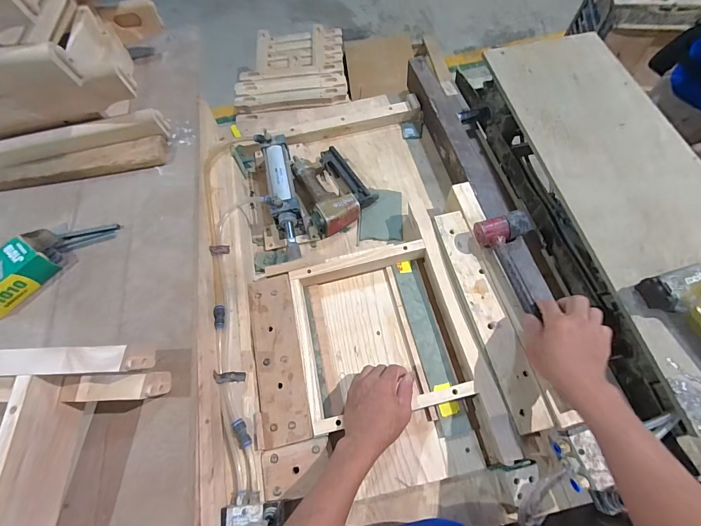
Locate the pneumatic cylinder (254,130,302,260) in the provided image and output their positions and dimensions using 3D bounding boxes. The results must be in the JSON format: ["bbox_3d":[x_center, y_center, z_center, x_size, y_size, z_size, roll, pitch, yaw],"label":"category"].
[{"bbox_3d":[-0.152,-0.148,0.747,0.068,0.084,0.318,-13,65,-3],"label":"pneumatic cylinder"}]

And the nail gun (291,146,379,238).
[{"bbox_3d":[-0.052,-0.180,0.783,0.159,0.060,0.215,-30,67,-10],"label":"nail gun"}]

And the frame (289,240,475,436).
[{"bbox_3d":[0.041,0.115,0.614,0.267,0.055,0.307,-13,65,-3],"label":"frame"}]

